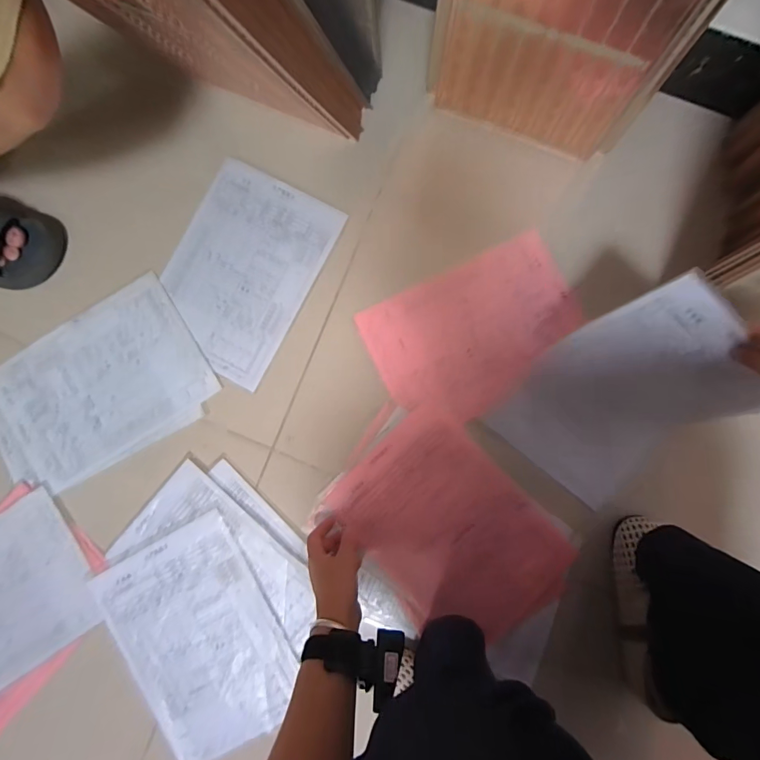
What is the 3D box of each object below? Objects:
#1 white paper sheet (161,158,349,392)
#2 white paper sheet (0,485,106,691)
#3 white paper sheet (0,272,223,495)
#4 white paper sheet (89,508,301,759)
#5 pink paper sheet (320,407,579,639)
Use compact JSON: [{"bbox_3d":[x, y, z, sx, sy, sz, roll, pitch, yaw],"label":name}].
[{"bbox_3d":[-0.205,-0.162,0.592,0.205,0.005,0.289,27,87,4],"label":"white paper sheet"},{"bbox_3d":[-0.544,0.317,0.564,0.284,0.011,0.205,-34,85,-1],"label":"white paper sheet"},{"bbox_3d":[-0.415,0.013,0.590,0.321,0.008,0.217,-32,88,-1],"label":"white paper sheet"},{"bbox_3d":[-0.246,0.361,0.555,0.211,0.009,0.290,-29,85,-1],"label":"white paper sheet"},{"bbox_3d":[0.096,0.204,0.546,0.214,0.014,0.298,-42,85,-1],"label":"pink paper sheet"}]

